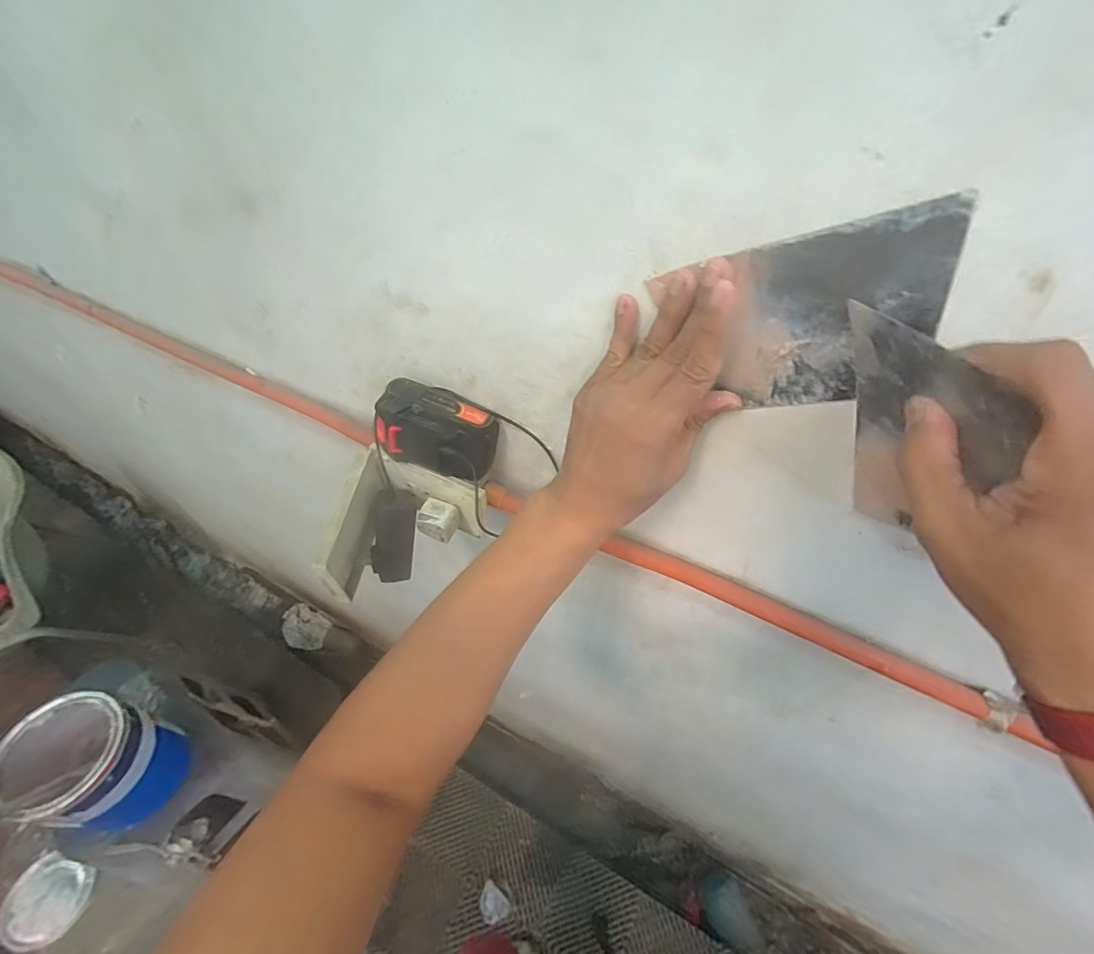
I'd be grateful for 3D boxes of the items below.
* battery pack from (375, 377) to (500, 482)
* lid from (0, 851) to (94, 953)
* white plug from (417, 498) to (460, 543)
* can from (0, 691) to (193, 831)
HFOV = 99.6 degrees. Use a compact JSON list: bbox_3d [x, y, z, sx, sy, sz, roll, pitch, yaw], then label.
[{"bbox_3d":[-0.108,-0.045,0.451,0.116,0.069,0.054,15,51,11],"label":"battery pack"},{"bbox_3d":[-1.000,0.848,0.921,0.136,0.029,0.143,5,62,-10],"label":"lid"},{"bbox_3d":[-0.110,0.045,0.472,0.034,0.029,0.031,17,51,11],"label":"white plug"},{"bbox_3d":[-0.733,0.470,0.763,0.167,0.224,0.160,17,51,12],"label":"can"}]

